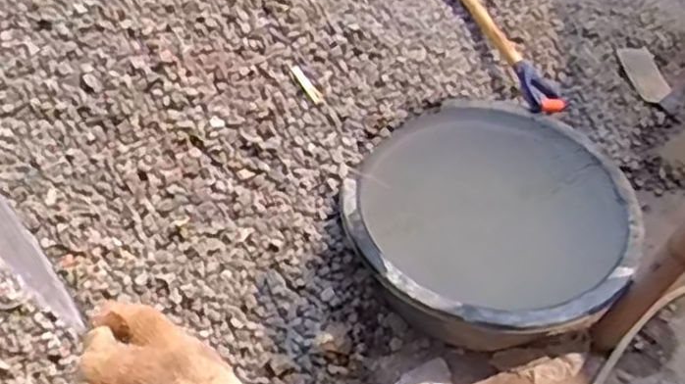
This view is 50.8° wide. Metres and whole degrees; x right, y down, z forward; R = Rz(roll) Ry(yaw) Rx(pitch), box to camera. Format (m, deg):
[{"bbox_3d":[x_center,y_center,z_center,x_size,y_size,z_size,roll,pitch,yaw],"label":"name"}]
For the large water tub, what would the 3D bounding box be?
[{"bbox_3d":[0.386,0.077,1.808,0.692,0.271,0.632,1,50,-2],"label":"large water tub"}]

